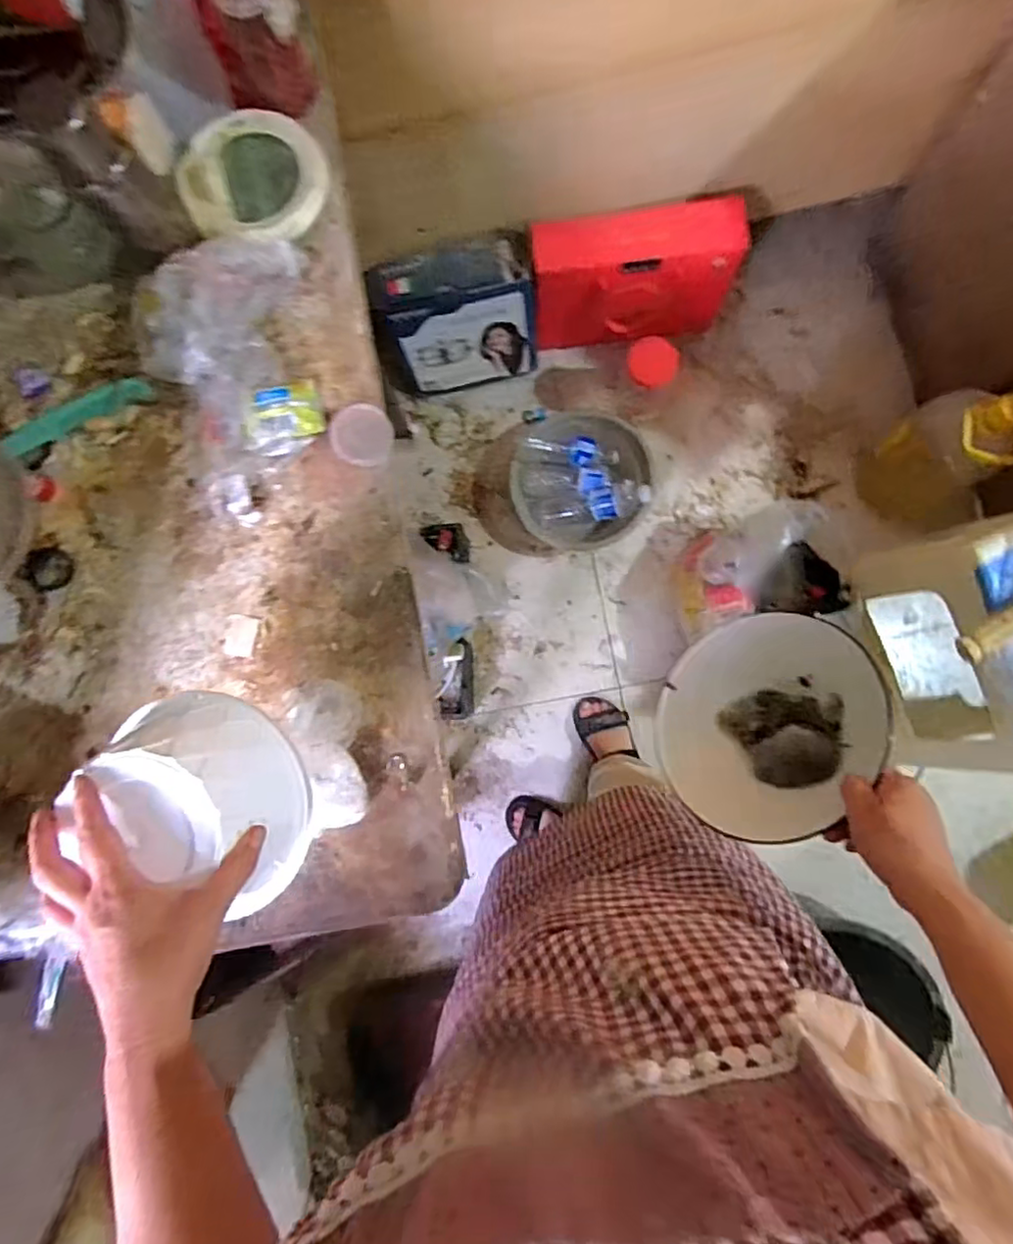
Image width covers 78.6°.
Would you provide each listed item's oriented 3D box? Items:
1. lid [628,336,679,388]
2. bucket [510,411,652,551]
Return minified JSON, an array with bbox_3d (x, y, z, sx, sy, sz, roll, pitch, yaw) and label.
[{"bbox_3d":[0.269,-0.479,1.137,0.091,0.017,0.083,10,112,24],"label":"lid"},{"bbox_3d":[0.153,-0.299,1.283,0.283,0.119,0.267,0,85,4],"label":"bucket"}]

